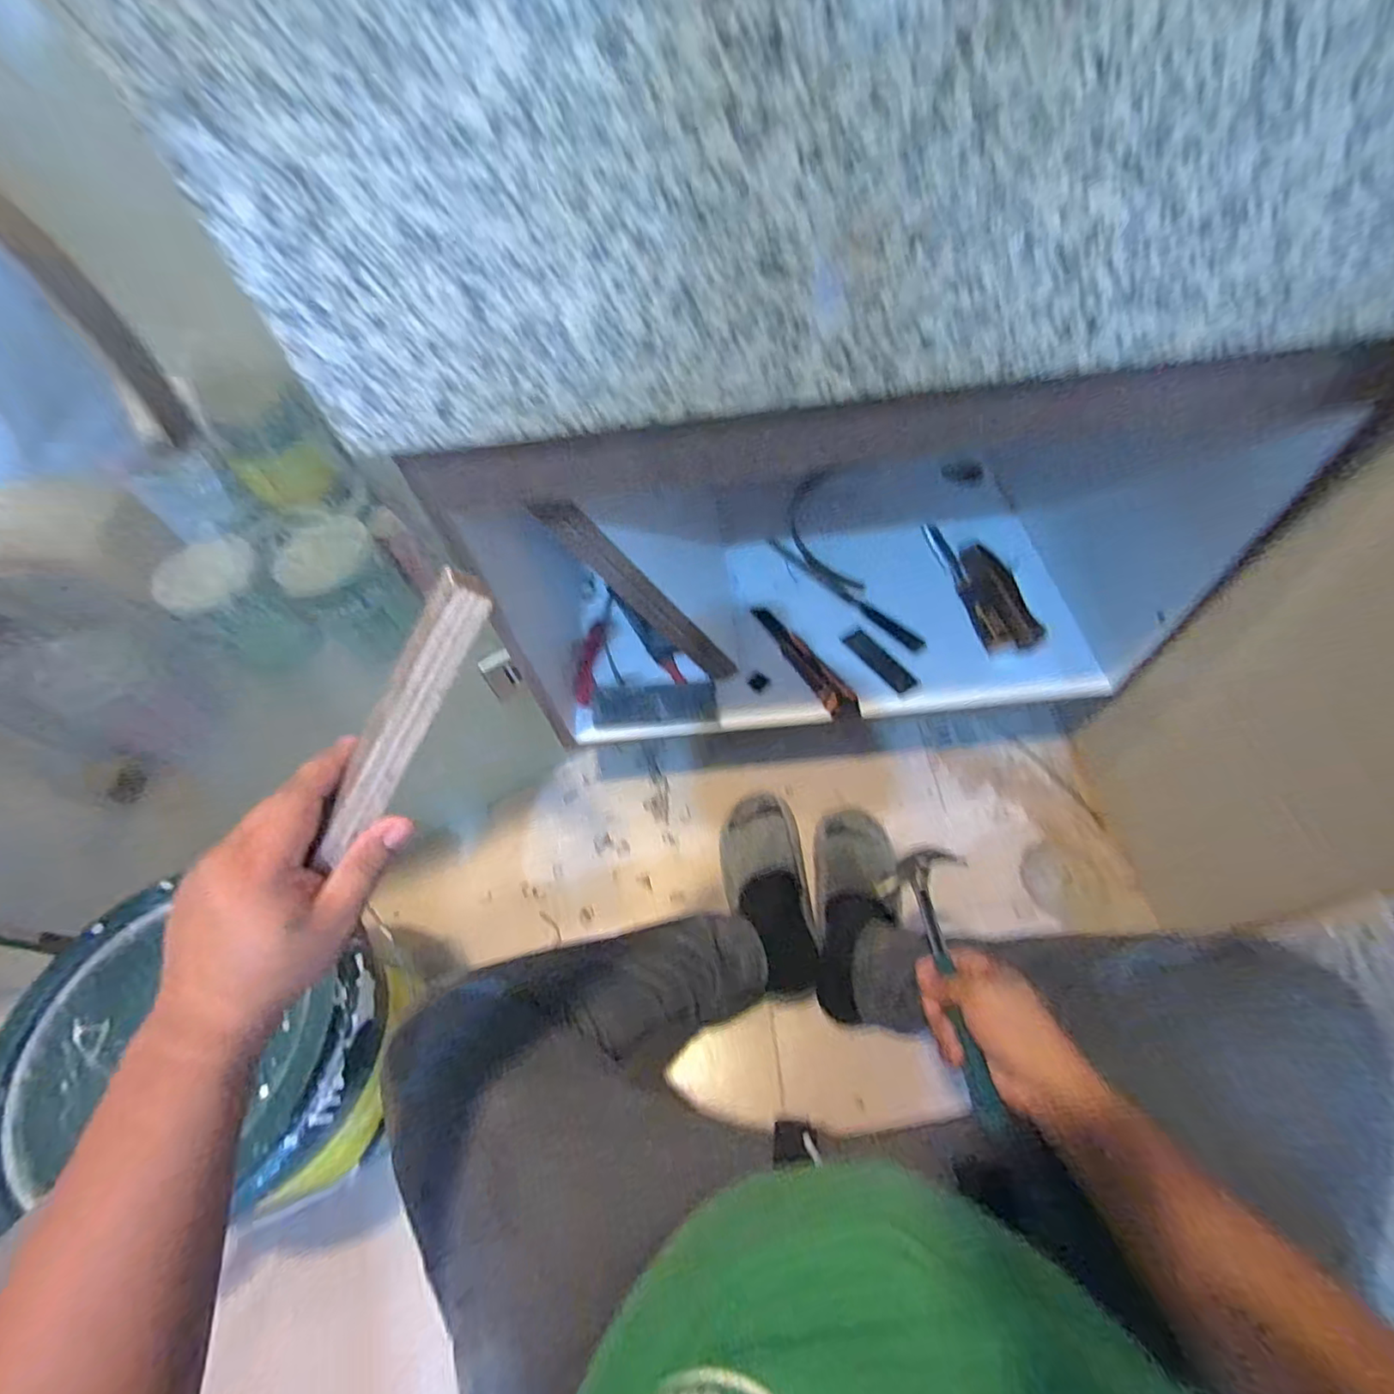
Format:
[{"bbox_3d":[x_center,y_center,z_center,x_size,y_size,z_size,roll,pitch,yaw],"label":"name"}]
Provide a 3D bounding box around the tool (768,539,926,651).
[{"bbox_3d":[0.232,-0.175,0.952,0.026,0.020,0.329,-34,61,-16],"label":"tool"}]

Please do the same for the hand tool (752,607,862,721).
[{"bbox_3d":[0.159,-0.054,0.868,0.040,0.018,0.228,-28,59,-12],"label":"hand tool"}]

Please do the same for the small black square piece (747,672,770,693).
[{"bbox_3d":[0.090,-0.024,0.860,0.029,0.007,0.031,27,63,21],"label":"small black square piece"}]

